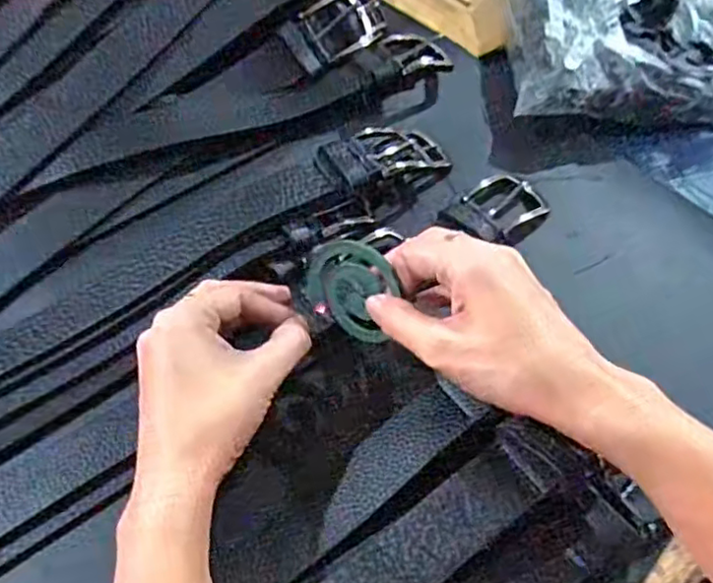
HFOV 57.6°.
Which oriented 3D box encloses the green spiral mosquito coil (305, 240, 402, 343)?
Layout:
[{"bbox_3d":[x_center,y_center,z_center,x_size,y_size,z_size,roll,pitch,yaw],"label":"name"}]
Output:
[{"bbox_3d":[-0.003,-0.005,0.361,0.059,0.054,0.004,40,38,23],"label":"green spiral mosquito coil"}]

